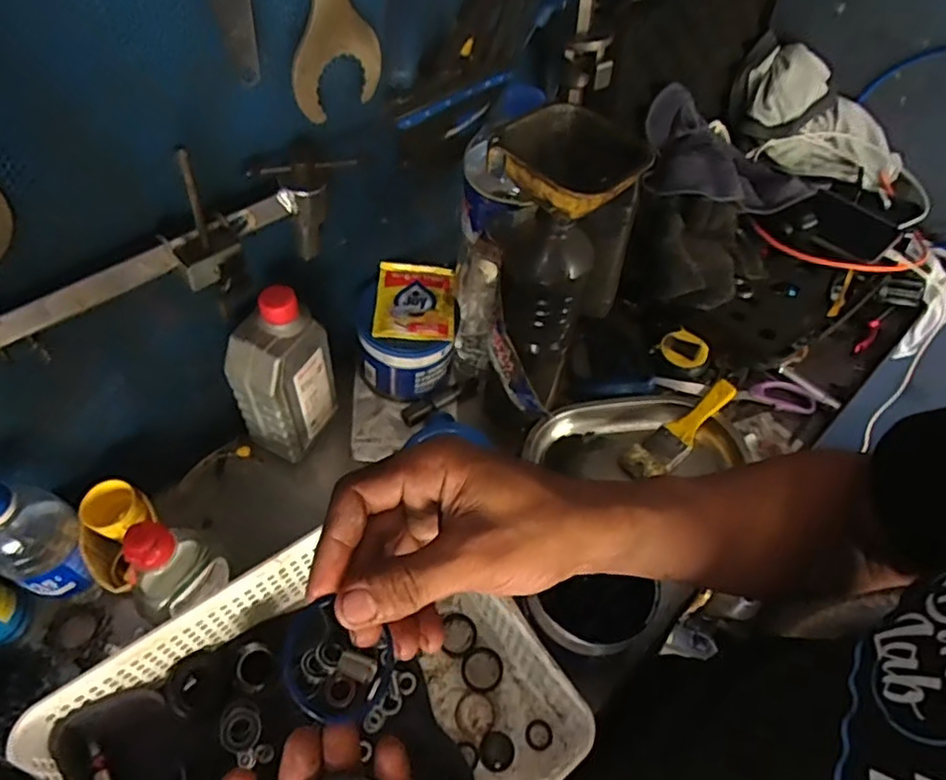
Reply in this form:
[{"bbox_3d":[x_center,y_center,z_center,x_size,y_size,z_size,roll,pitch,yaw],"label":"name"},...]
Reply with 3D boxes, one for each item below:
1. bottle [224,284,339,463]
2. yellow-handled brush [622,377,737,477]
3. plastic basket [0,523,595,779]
[{"bbox_3d":[-0.170,-0.016,0.569,0.054,0.168,0.087,26,57,14],"label":"bottle"},{"bbox_3d":[0.216,0.040,0.640,0.141,0.013,0.039,-39,65,-13],"label":"yellow-handled brush"},{"bbox_3d":[-0.116,0.256,0.457,0.332,0.077,0.250,-29,61,-21],"label":"plastic basket"}]

